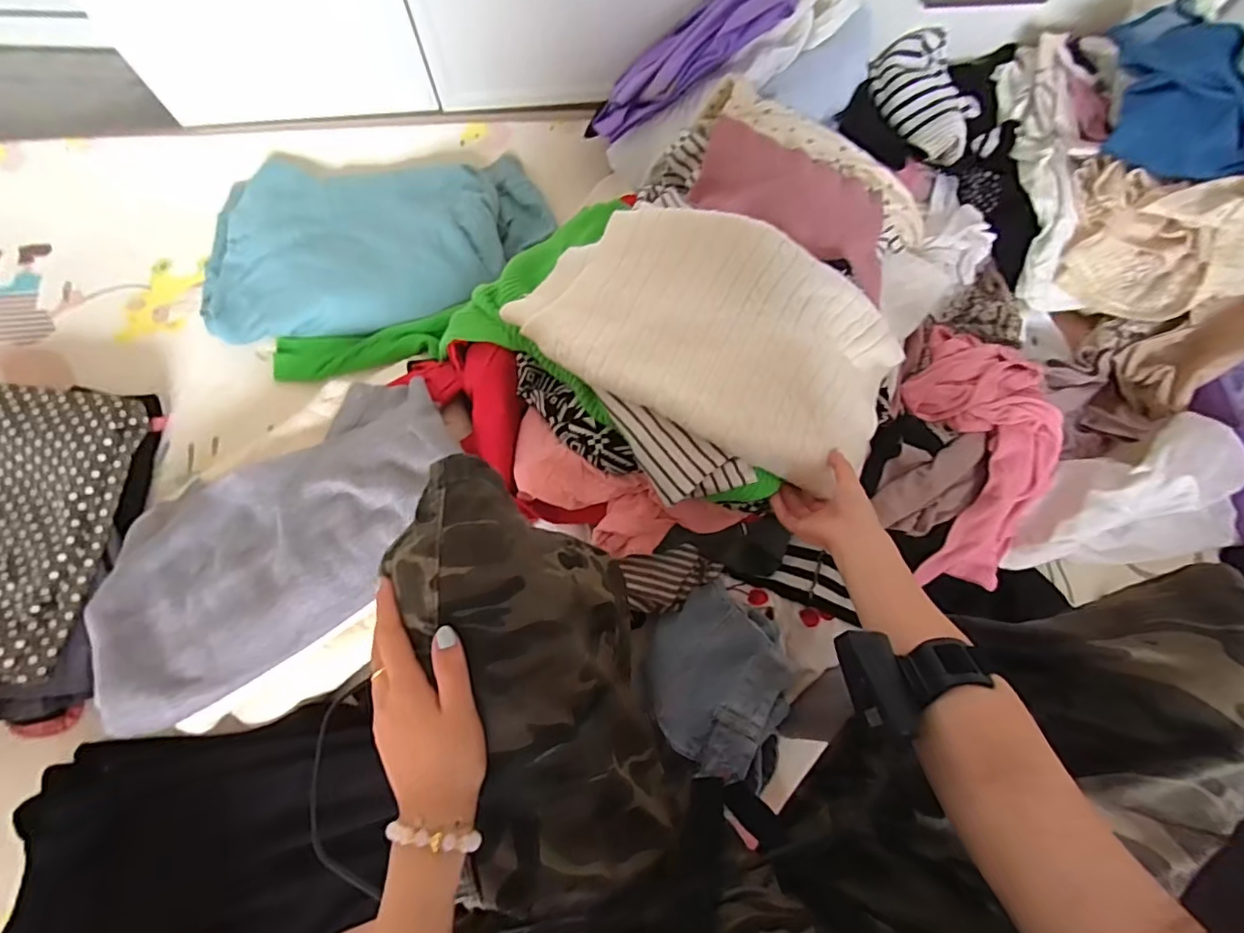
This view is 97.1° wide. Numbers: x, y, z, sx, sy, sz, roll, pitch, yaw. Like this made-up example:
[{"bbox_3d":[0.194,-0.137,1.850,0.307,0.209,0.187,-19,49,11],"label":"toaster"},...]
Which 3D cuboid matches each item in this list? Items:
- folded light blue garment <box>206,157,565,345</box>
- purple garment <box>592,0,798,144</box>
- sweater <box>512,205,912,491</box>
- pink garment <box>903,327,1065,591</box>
[{"bbox_3d":[-0.388,-0.366,0.862,0.516,0.048,0.305,-2,74,-1],"label":"folded light blue garment"},{"bbox_3d":[0.080,-0.548,0.736,0.278,0.051,0.136,-24,73,26],"label":"purple garment"},{"bbox_3d":[0.101,-0.143,0.598,0.392,0.095,0.235,23,75,6],"label":"sweater"},{"bbox_3d":[0.482,-0.020,0.734,0.182,0.072,0.338,1,74,0],"label":"pink garment"}]

